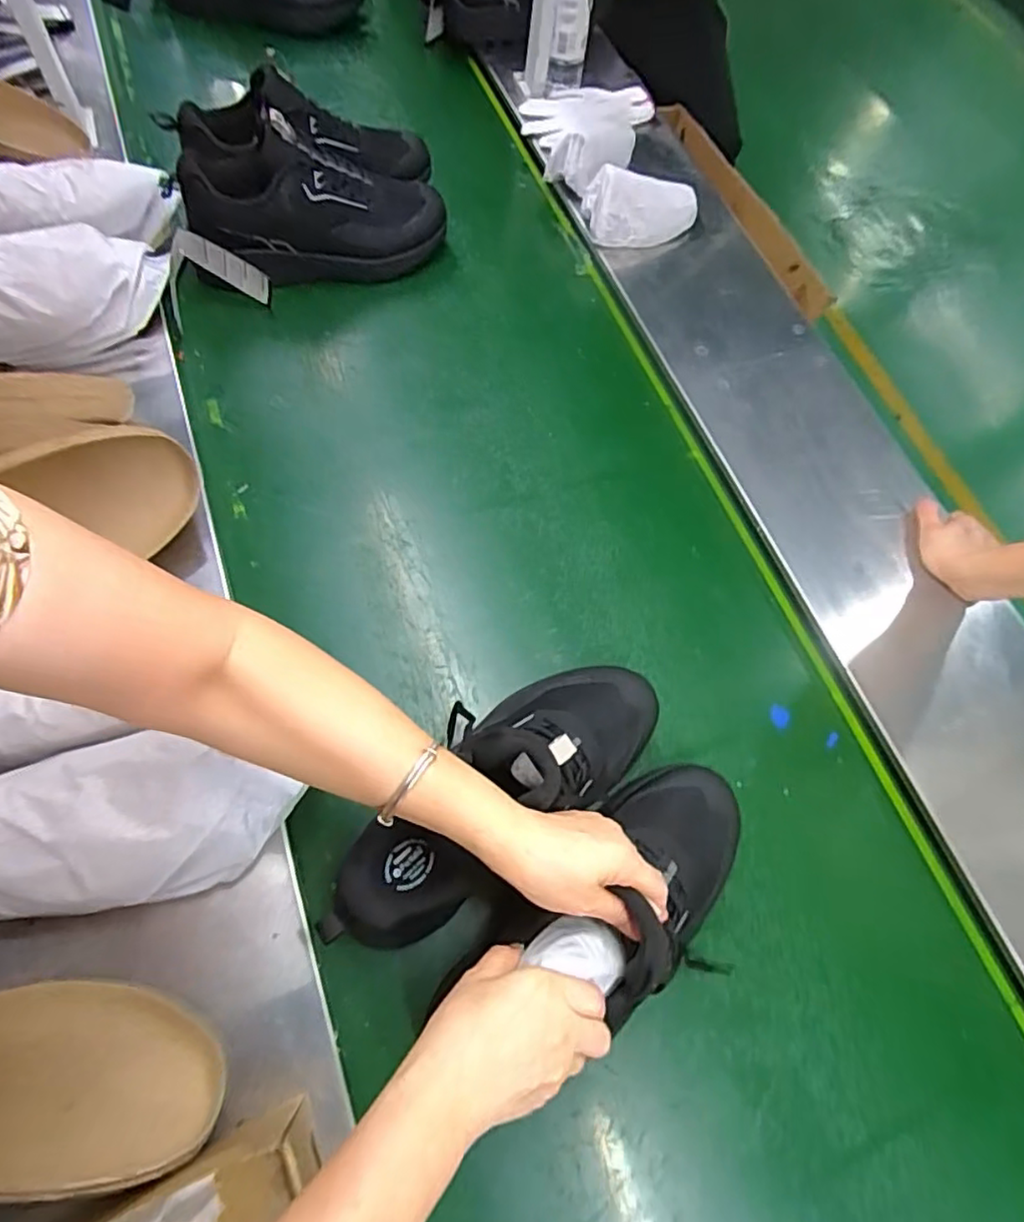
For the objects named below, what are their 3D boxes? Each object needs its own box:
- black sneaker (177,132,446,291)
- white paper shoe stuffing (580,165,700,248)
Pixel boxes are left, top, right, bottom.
[{"bbox_3d":[-0.239,-0.505,0.779,0.322,0.137,0.116,-9,69,-21],"label":"black sneaker"},{"bbox_3d":[0.186,-0.560,0.872,0.162,0.091,0.080,-8,69,-7],"label":"white paper shoe stuffing"}]

